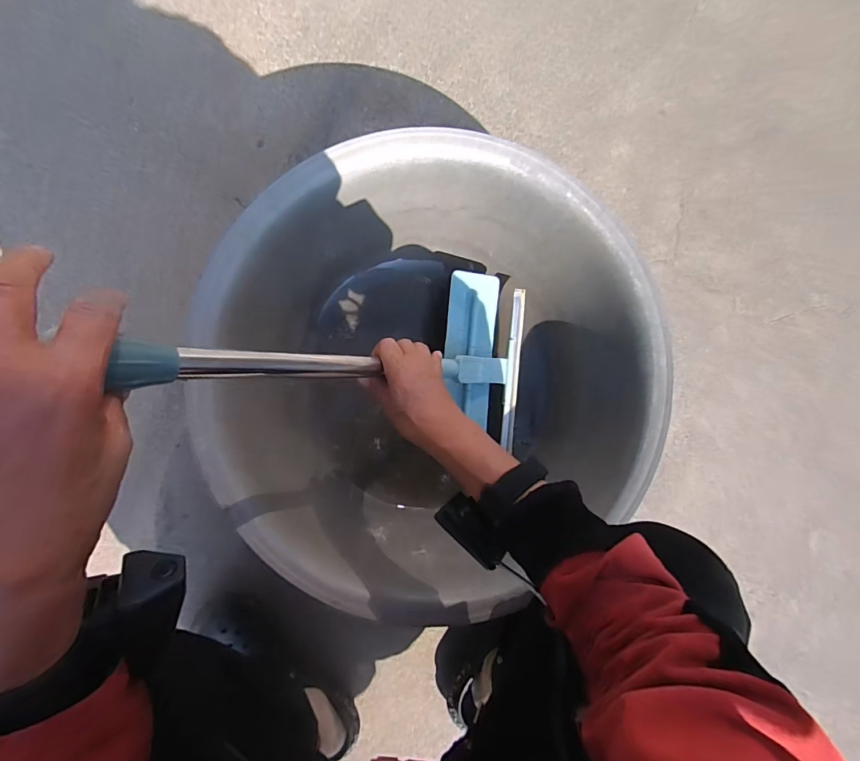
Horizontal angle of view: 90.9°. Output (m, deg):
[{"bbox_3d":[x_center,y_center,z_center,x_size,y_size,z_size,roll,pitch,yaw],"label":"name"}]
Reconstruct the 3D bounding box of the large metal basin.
[{"bbox_3d":[0.005,-0.012,0.586,0.551,0.189,0.532,0,89,-9],"label":"large metal basin"}]

